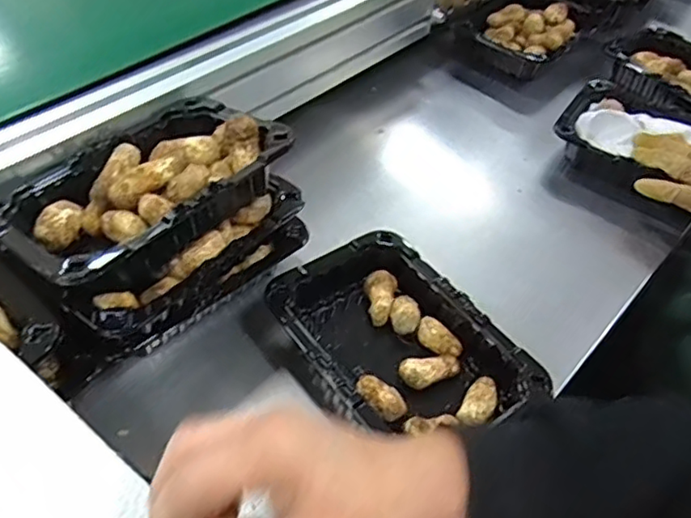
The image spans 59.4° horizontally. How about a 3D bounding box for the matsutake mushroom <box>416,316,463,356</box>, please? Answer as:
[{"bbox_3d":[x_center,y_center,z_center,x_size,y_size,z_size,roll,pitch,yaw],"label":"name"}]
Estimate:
[{"bbox_3d":[0.071,0.062,0.458,0.036,0.021,0.016,33,53,22],"label":"matsutake mushroom"}]

